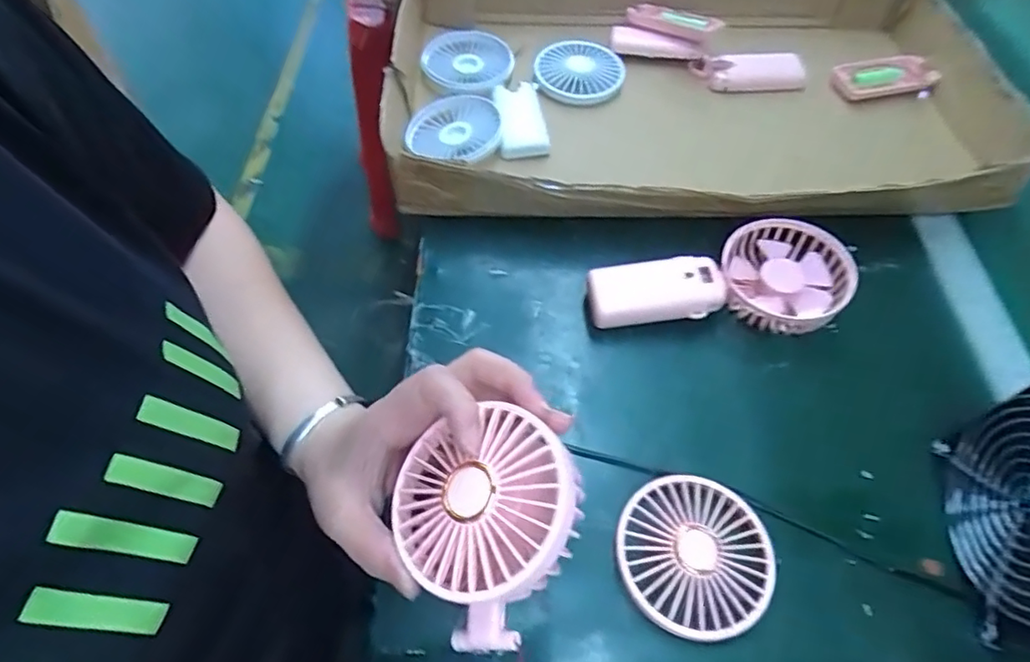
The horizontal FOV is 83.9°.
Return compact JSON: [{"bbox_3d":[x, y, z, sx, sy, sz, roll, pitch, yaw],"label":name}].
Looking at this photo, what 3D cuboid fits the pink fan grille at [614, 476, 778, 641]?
[{"bbox_3d":[0.104,0.129,0.333,0.085,0.015,0.086,0,57,-1],"label":"pink fan grille"}]

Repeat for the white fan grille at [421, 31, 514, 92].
[{"bbox_3d":[-0.045,-0.264,0.554,0.086,0.011,0.086,18,59,11],"label":"white fan grille"}]

